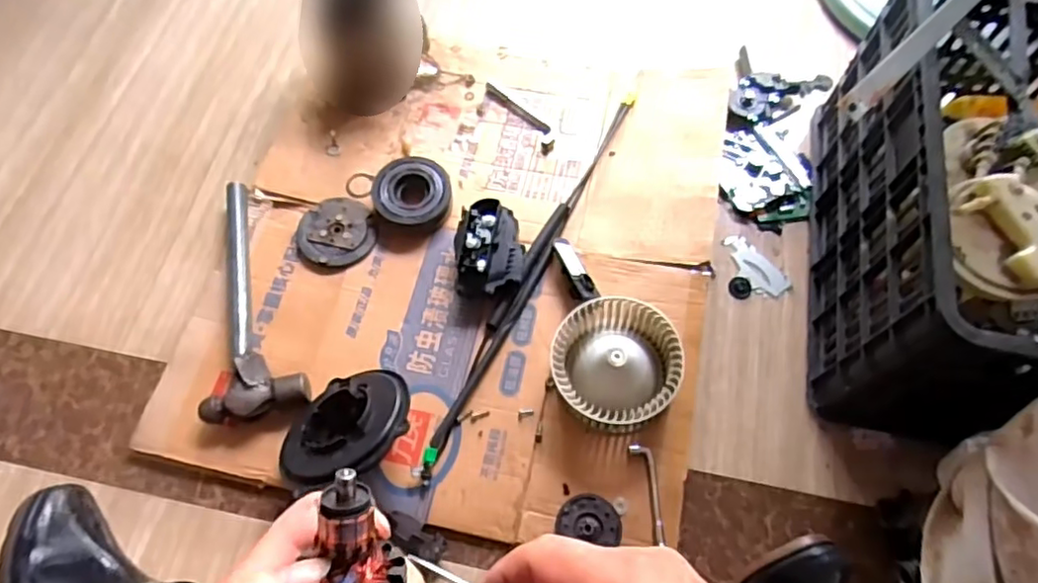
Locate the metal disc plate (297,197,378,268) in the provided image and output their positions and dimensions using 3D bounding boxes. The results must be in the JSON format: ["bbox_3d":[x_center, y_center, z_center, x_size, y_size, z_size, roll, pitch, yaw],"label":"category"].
[{"bbox_3d":[-0.245,-0.079,0.845,0.095,0.010,0.100,0,65,1],"label":"metal disc plate"}]

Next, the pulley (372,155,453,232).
[{"bbox_3d":[-0.144,-0.136,0.858,0.104,0.037,0.104,0,65,1],"label":"pulley"}]

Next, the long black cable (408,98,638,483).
[{"bbox_3d":[0.018,-0.045,0.806,0.031,0.044,0.600,25,68,12],"label":"long black cable"}]

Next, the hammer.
[{"bbox_3d":[-0.357,0.004,0.789,0.118,0.045,0.332,-20,66,-8],"label":"hammer"}]

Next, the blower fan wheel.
[{"bbox_3d":[0.108,0.086,0.728,0.135,0.091,0.137,0,65,1],"label":"blower fan wheel"}]

